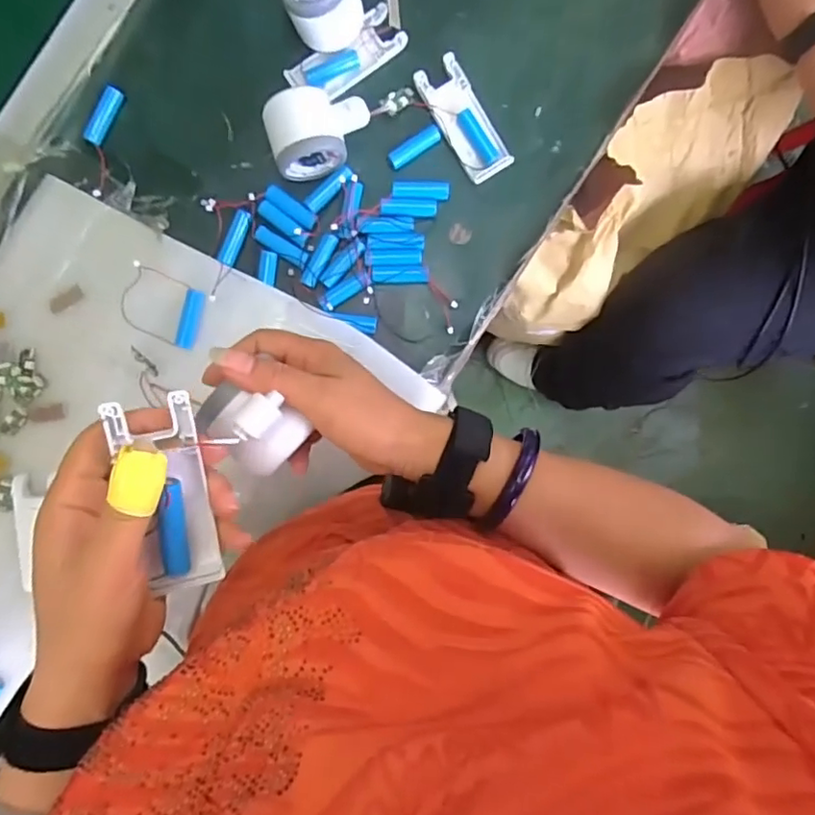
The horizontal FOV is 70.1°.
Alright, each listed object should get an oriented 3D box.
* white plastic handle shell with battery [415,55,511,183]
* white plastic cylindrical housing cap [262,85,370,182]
[{"bbox_3d":[0.050,-0.251,0.509,0.041,0.015,0.104,-32,91,-1],"label":"white plastic handle shell with battery"},{"bbox_3d":[-0.074,-0.233,0.491,0.082,0.041,0.060,-14,90,-1],"label":"white plastic cylindrical housing cap"}]

